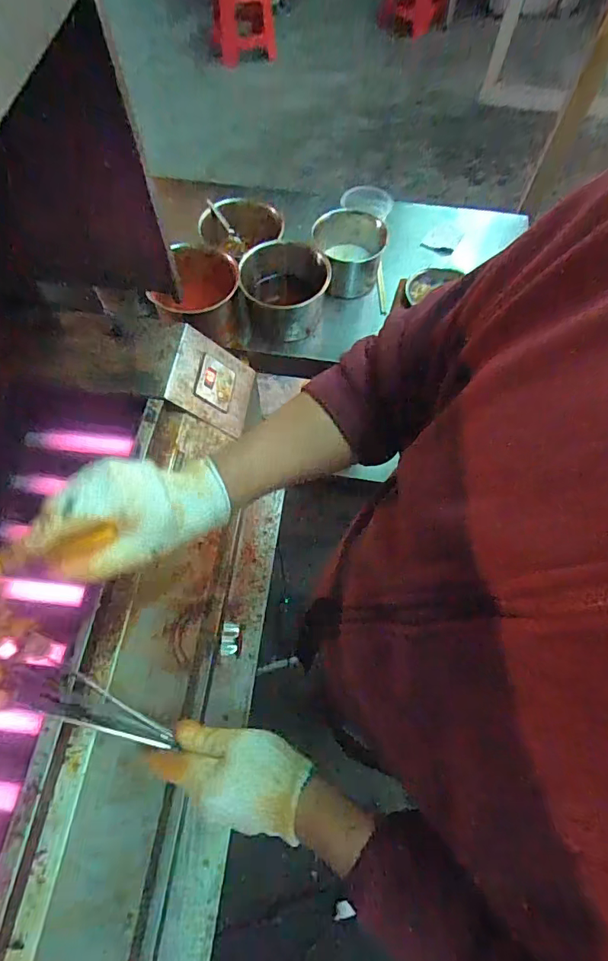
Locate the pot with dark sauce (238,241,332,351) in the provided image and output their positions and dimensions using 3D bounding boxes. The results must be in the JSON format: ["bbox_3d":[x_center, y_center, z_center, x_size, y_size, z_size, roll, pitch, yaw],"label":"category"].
[{"bbox_3d":[-0.034,-0.323,0.844,0.149,0.097,0.159,1,65,-2],"label":"pot with dark sauce"}]

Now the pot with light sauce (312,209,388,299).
[{"bbox_3d":[0.082,-0.427,0.901,0.130,0.097,0.136,1,65,-2],"label":"pot with light sauce"}]

